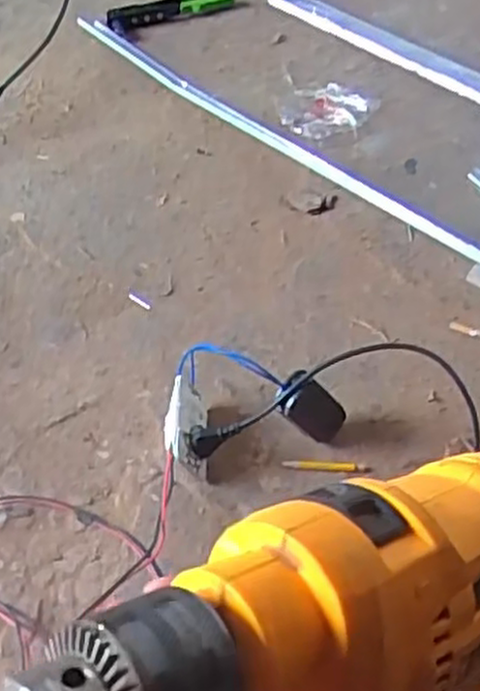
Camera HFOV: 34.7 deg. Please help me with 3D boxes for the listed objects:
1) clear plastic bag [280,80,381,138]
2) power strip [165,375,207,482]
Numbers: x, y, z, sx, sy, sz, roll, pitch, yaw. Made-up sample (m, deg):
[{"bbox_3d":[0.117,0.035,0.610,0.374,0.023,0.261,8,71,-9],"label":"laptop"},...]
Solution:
[{"bbox_3d":[0.139,-0.381,1.232,0.145,0.017,0.124,-21,50,-16],"label":"clear plastic bag"},{"bbox_3d":[-0.057,0.089,0.836,0.044,0.061,0.112,-3,48,0],"label":"power strip"}]

